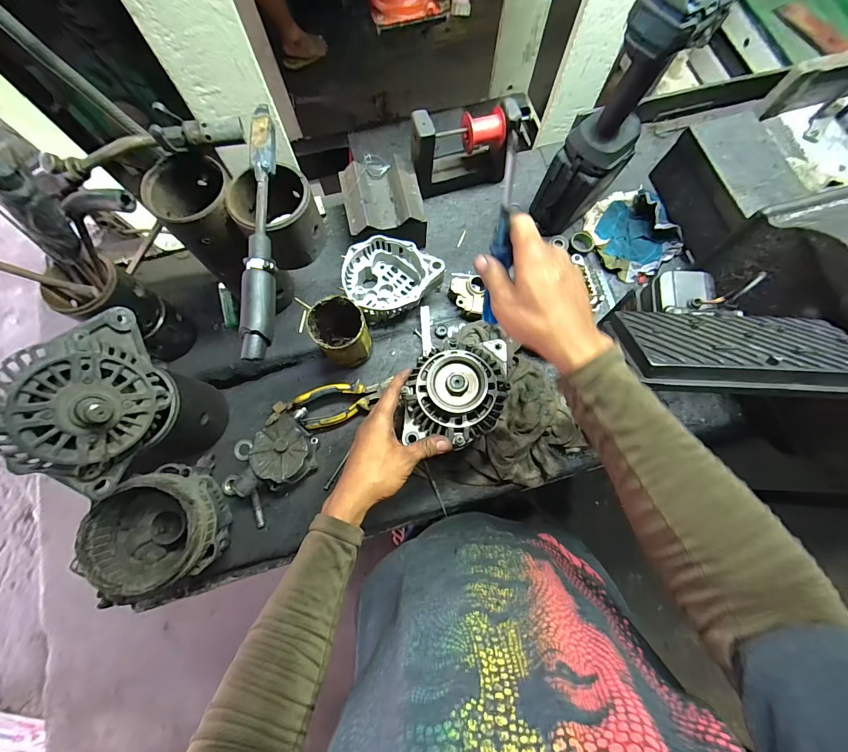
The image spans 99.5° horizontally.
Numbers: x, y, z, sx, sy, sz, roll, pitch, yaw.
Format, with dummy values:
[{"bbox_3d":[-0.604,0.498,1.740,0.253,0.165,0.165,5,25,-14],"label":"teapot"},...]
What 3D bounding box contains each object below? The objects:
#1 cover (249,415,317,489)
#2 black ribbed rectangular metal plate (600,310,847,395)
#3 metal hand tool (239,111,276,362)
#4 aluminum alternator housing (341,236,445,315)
[{"bbox_3d":[-0.201,0.109,0.516,0.086,0.056,0.083,0,75,0],"label":"cover"},{"bbox_3d":[0.296,-0.027,0.337,0.210,0.024,0.095,3,43,3],"label":"black ribbed rectangular metal plate"},{"bbox_3d":[-0.162,-0.150,0.359,0.027,0.032,0.271,-2,75,0],"label":"metal hand tool"},{"bbox_3d":[-0.055,-0.147,0.564,0.136,0.078,0.121,37,78,9],"label":"aluminum alternator housing"}]

